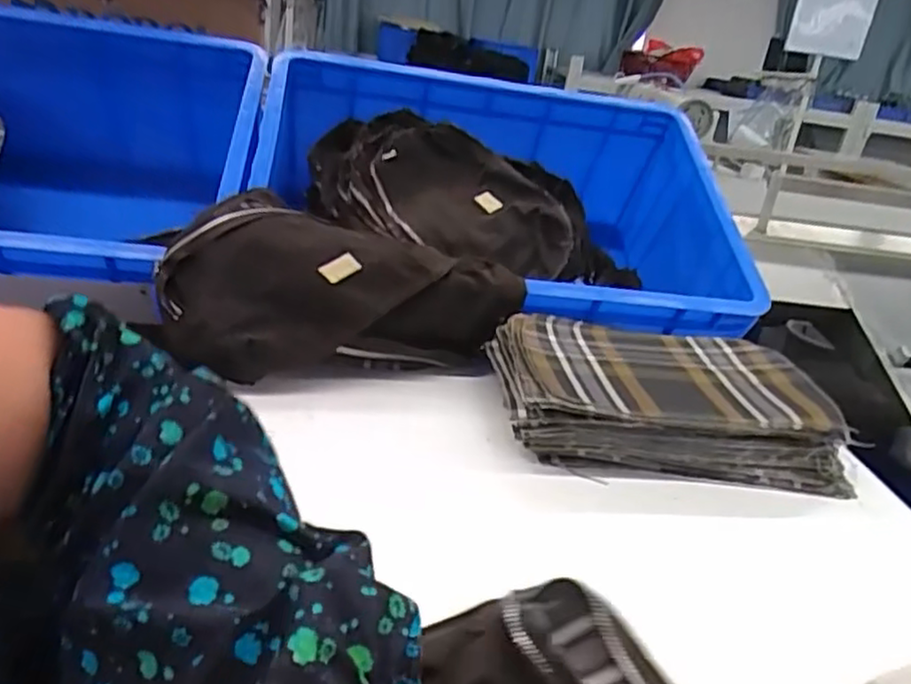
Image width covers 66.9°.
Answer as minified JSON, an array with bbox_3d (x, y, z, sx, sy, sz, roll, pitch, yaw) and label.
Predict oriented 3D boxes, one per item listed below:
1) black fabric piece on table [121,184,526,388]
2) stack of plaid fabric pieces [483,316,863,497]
[{"bbox_3d":[-0.100,-0.055,0.622,0.305,0.106,0.156,-3,28,-23],"label":"black fabric piece on table"},{"bbox_3d":[0.172,0.043,0.589,0.285,0.052,0.178,9,25,1],"label":"stack of plaid fabric pieces"}]

